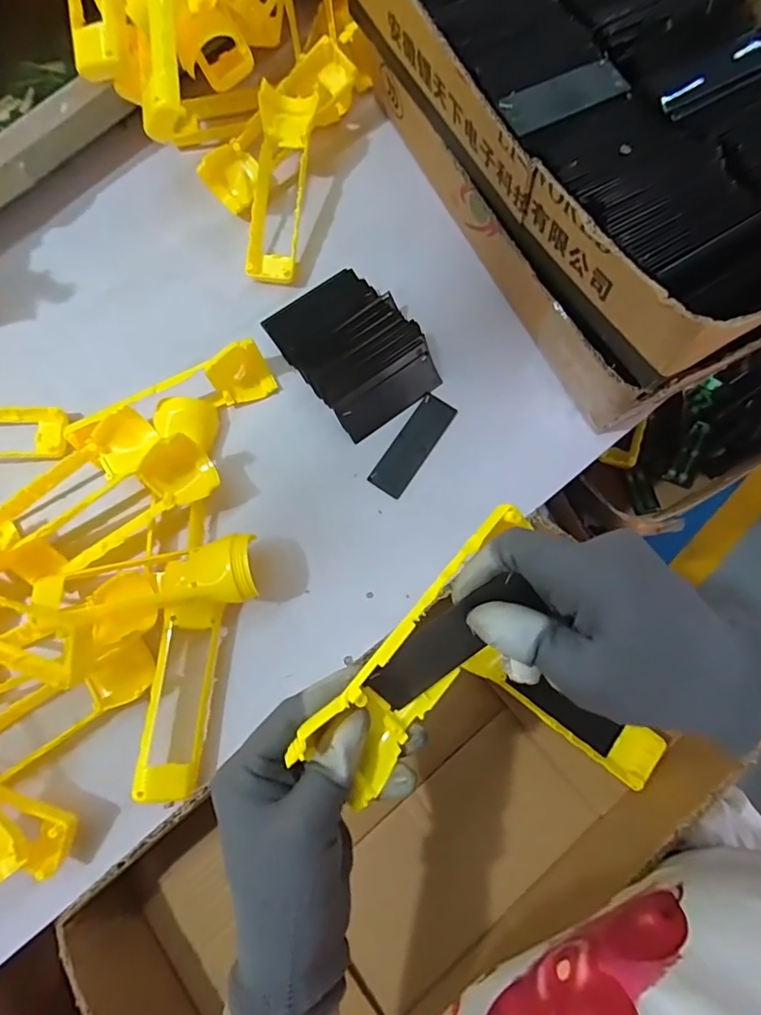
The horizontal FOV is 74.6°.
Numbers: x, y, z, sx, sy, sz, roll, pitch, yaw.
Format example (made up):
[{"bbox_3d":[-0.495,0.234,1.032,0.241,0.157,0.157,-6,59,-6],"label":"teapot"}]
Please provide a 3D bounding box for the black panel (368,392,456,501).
[{"bbox_3d":[0.027,-0.052,0.411,0.030,0.006,0.091,33,80,8],"label":"black panel"}]

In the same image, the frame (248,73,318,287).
[{"bbox_3d":[-0.087,-0.279,0.434,0.047,0.020,0.161,7,93,2],"label":"frame"}]

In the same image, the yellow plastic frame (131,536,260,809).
[{"bbox_3d":[-0.142,0.108,0.356,0.074,0.056,0.190,15,78,4],"label":"yellow plastic frame"}]

